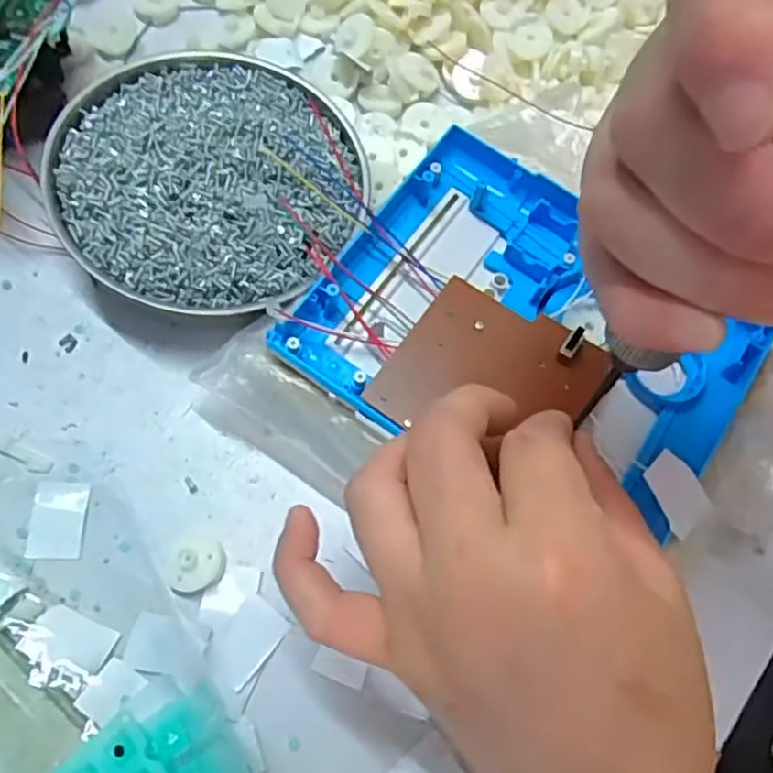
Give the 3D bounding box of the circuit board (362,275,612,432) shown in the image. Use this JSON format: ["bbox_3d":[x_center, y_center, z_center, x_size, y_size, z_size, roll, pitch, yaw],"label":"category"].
[{"bbox_3d":[0.040,-0.004,0.272,0.071,0.007,0.071,33,74,8],"label":"circuit board"}]

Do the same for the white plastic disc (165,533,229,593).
[{"bbox_3d":[-0.074,0.068,0.270,0.022,0.008,0.021,2,70,-6],"label":"white plastic disc"}]

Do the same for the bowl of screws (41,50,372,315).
[{"bbox_3d":[-0.077,-0.092,0.311,0.129,0.031,0.130,2,70,-6],"label":"bowl of screws"}]

